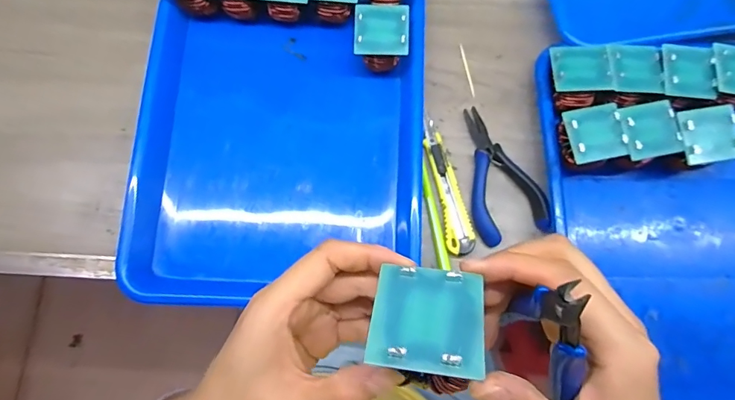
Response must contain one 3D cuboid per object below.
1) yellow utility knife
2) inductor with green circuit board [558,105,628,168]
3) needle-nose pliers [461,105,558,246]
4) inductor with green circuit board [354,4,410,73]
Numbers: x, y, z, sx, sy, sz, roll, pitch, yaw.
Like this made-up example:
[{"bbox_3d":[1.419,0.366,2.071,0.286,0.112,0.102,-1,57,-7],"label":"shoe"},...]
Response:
[{"bbox_3d":[0.071,-0.016,0.381,0.023,0.011,0.130,-10,78,-2],"label":"yellow utility knife"},{"bbox_3d":[0.185,-0.048,0.361,0.046,0.047,0.048,-12,78,-2],"label":"inductor with green circuit board"},{"bbox_3d":[0.122,-0.025,0.377,0.061,0.023,0.126,-5,78,-1],"label":"needle-nose pliers"},{"bbox_3d":[0.013,-0.141,0.387,0.046,0.050,0.047,2,78,1],"label":"inductor with green circuit board"}]

